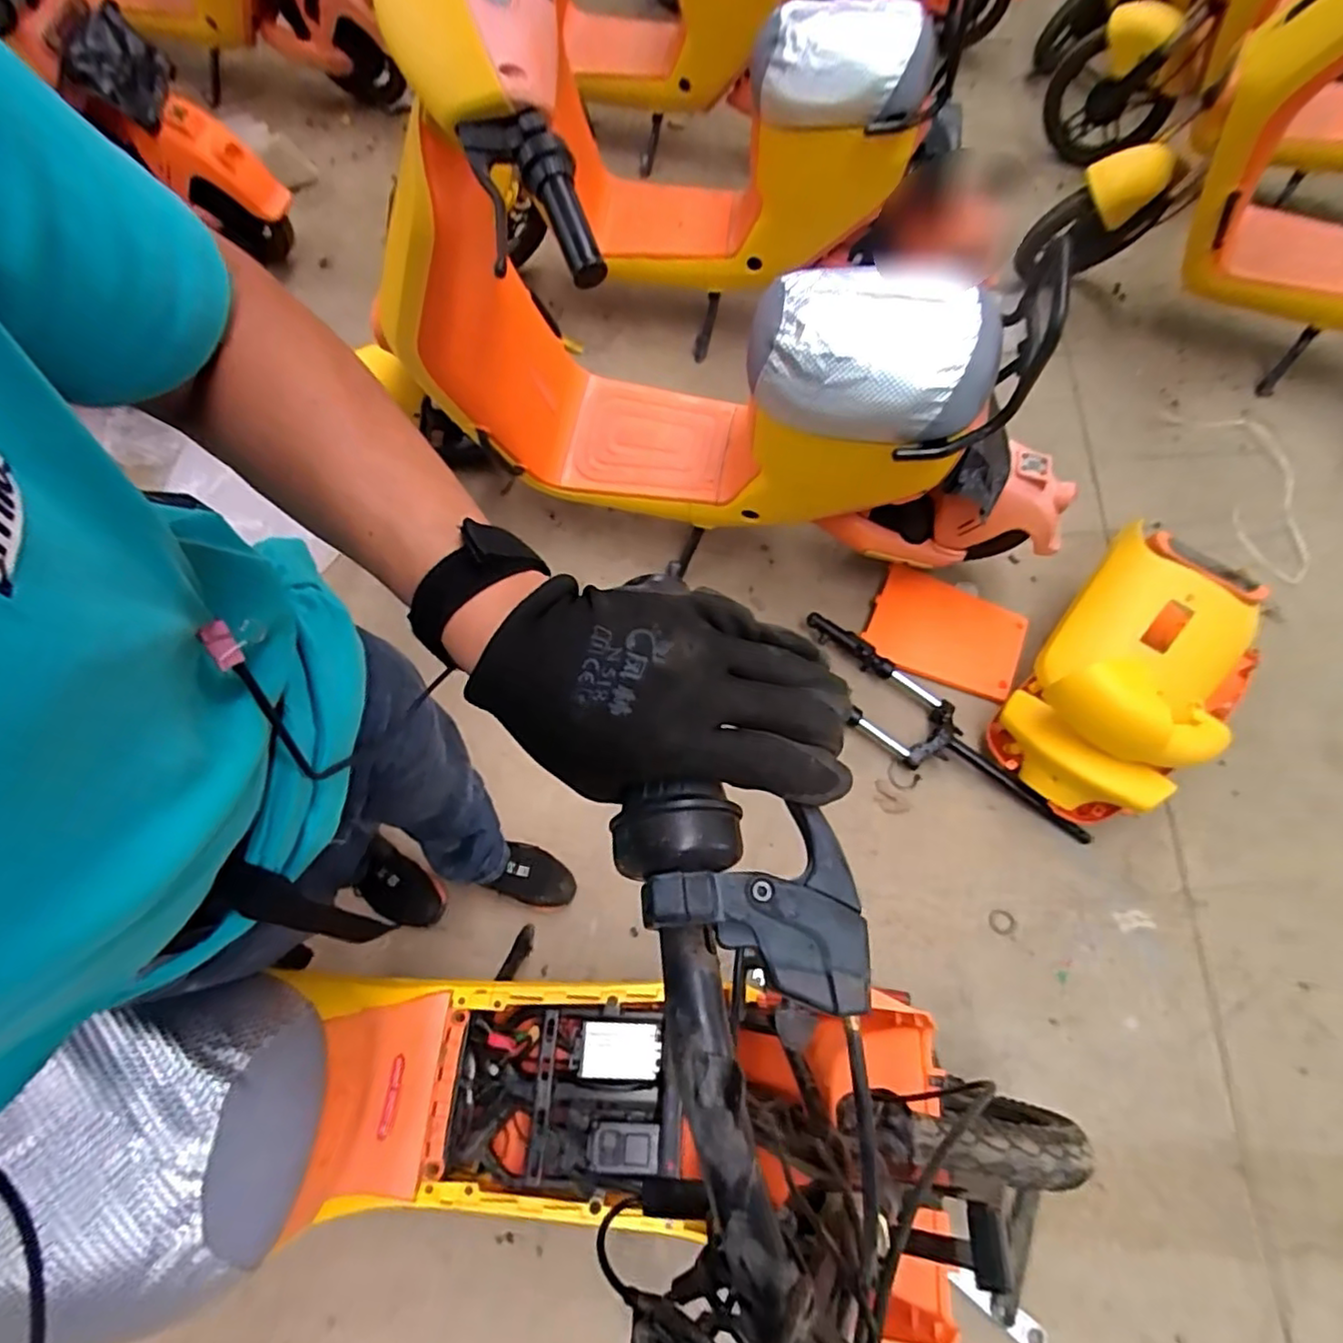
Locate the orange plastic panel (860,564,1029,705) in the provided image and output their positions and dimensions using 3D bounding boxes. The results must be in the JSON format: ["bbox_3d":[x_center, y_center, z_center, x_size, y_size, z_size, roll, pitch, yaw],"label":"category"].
[{"bbox_3d":[0.614,-0.091,1.440,0.325,0.023,0.254,21,66,9],"label":"orange plastic panel"}]

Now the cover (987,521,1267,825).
[{"bbox_3d":[0.914,0.032,1.259,0.351,0.273,0.540,37,71,13],"label":"cover"}]

